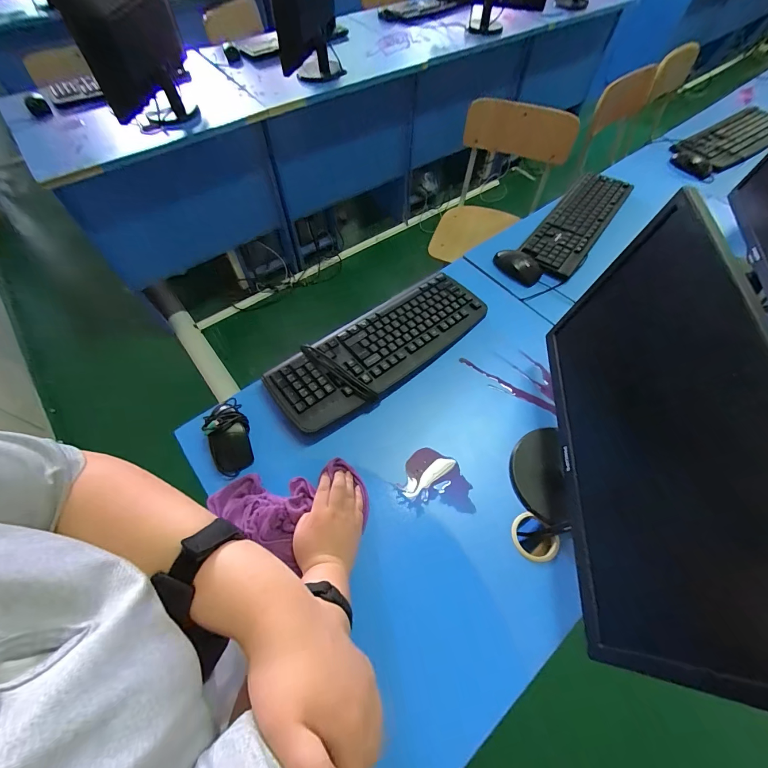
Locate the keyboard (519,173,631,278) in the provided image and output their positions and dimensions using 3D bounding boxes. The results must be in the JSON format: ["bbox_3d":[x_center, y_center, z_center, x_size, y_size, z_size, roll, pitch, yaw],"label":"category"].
[{"bbox_3d":[0.479,-0.408,0.872,0.130,0.016,0.412,34,64,17],"label":"keyboard"}]

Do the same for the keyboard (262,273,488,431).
[{"bbox_3d":[0.003,-0.076,0.673,0.439,0.020,0.154,-35,66,-20],"label":"keyboard"}]

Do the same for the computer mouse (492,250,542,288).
[{"bbox_3d":[0.308,-0.268,0.810,0.059,0.028,0.109,-38,67,-21],"label":"computer mouse"}]

